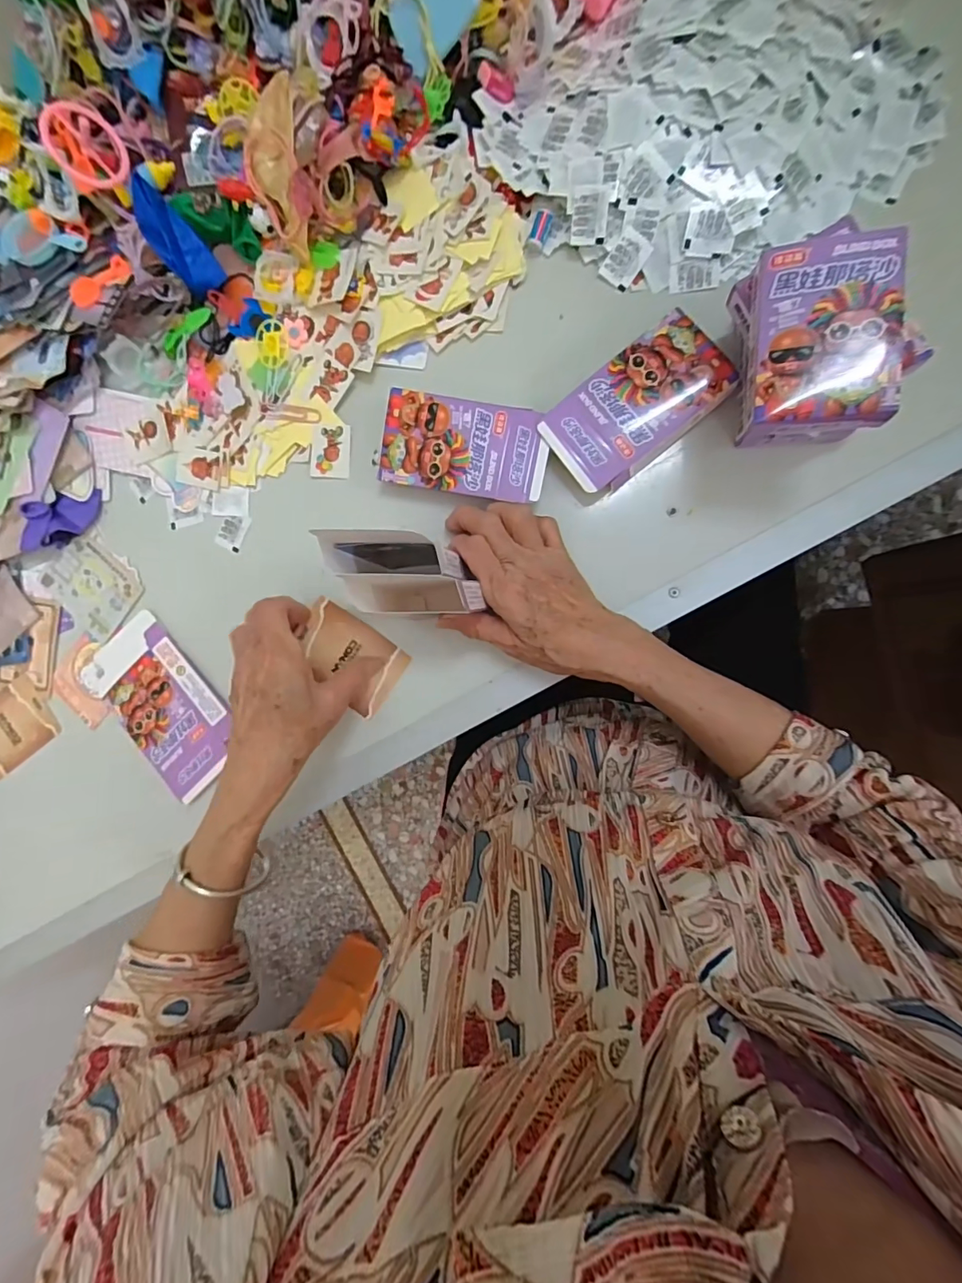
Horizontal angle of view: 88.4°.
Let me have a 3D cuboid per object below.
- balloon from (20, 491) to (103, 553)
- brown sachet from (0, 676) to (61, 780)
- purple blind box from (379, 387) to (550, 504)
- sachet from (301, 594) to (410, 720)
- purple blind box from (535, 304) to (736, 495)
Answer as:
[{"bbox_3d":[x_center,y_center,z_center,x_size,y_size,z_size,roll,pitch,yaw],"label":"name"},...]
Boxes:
[{"bbox_3d":[-0.352,-0.103,0.415,0.059,0.025,0.038,-16,93,9],"label":"balloon"},{"bbox_3d":[-0.421,0.077,0.441,0.081,0.008,0.060,-37,90,9],"label":"brown sachet"},{"bbox_3d":[-0.011,-0.141,0.365,0.117,0.024,0.065,11,97,7],"label":"purple blind box"},{"bbox_3d":[-0.104,0.013,0.389,0.084,0.013,0.059,37,99,3],"label":"sachet"},{"bbox_3d":[0.105,-0.162,0.345,0.118,0.030,0.068,-39,86,7],"label":"purple blind box"}]

